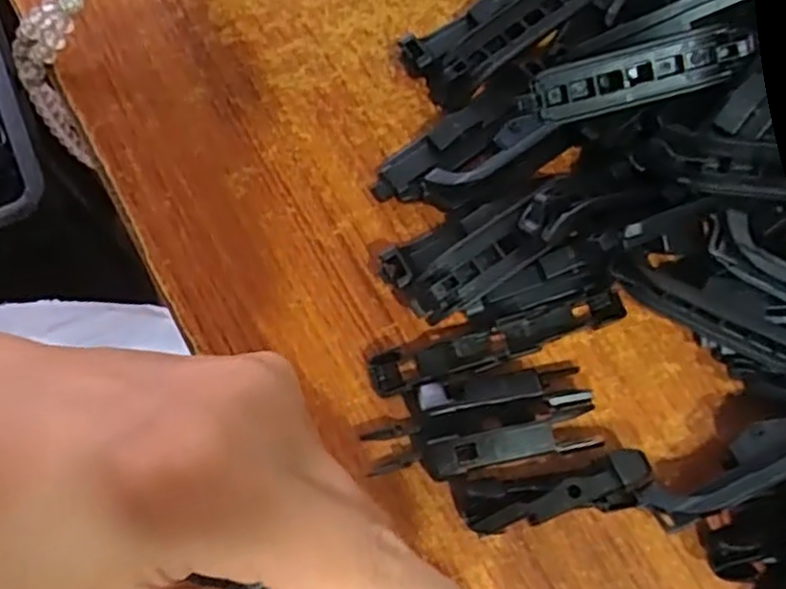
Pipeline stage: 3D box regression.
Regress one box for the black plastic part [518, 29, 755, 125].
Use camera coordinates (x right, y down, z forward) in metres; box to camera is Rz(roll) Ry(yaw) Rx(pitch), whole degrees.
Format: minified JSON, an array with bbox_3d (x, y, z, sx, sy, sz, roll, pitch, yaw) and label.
[{"bbox_3d":[0.080,-0.073,0.241,0.072,0.005,0.019,-12,114,10],"label":"black plastic part"}]

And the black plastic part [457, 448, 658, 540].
[{"bbox_3d":[0.050,0.062,0.223,0.058,0.017,0.016,-11,72,-4],"label":"black plastic part"}]

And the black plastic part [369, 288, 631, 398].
[{"bbox_3d":[0.035,0.016,0.241,0.087,0.011,0.015,-17,72,-6],"label":"black plastic part"}]

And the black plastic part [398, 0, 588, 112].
[{"bbox_3d":[0.042,-0.101,0.277,0.077,0.016,0.030,-36,75,-11],"label":"black plastic part"}]

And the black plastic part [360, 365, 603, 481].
[{"bbox_3d":[0.028,0.042,0.231,0.072,0.014,0.028,-10,72,-4],"label":"black plastic part"}]

